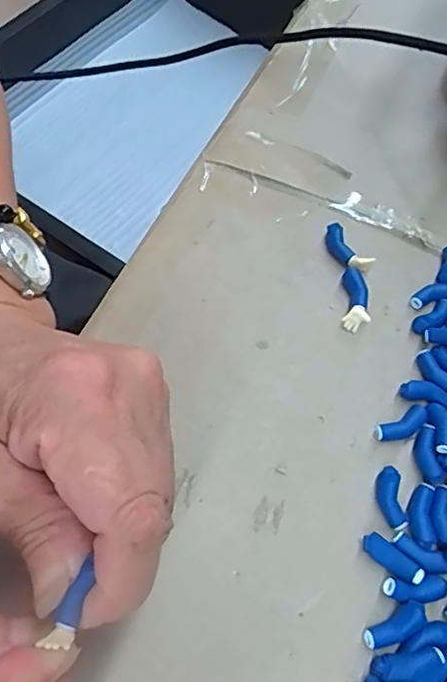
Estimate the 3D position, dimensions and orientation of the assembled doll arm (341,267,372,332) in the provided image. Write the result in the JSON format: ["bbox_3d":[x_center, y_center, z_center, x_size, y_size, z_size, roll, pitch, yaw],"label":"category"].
[{"bbox_3d":[0.062,-0.020,0.274,0.011,0.009,0.032,9,63,-4],"label":"assembled doll arm"}]

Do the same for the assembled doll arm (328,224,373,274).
[{"bbox_3d":[0.060,-0.045,0.287,0.011,0.009,0.029,-27,70,-19],"label":"assembled doll arm"}]

